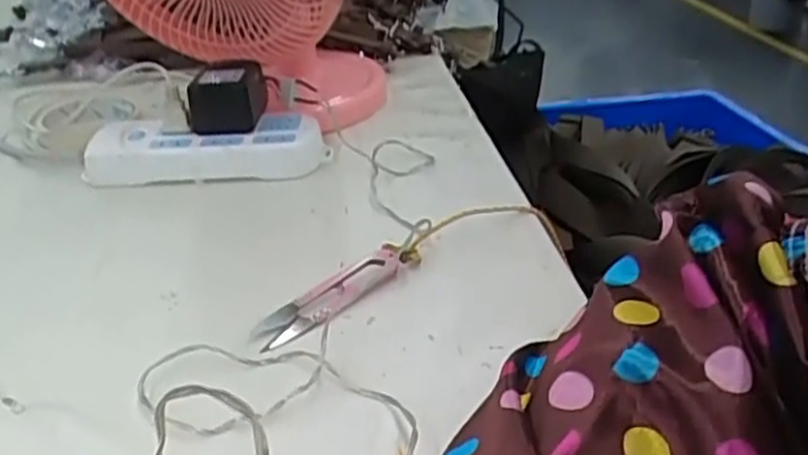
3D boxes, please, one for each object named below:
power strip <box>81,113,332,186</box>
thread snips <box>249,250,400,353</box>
[{"bbox_3d":[-0.163,-0.068,0.606,0.186,0.041,0.072,0,30,2],"label":"power strip"},{"bbox_3d":[-0.044,0.041,0.428,0.100,0.016,0.026,-24,37,-35],"label":"thread snips"}]

